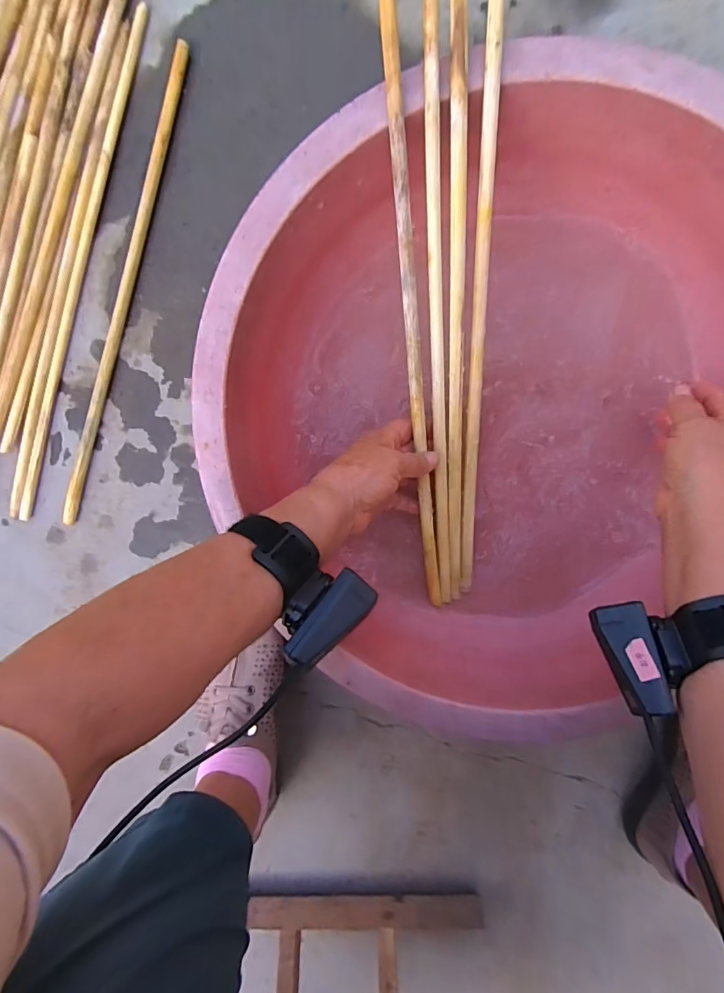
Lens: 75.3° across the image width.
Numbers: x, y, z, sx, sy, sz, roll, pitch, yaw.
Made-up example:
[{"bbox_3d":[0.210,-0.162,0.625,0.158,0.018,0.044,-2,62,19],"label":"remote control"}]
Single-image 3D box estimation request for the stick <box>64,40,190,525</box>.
[{"bbox_3d":[-0.247,-0.196,0.477,0.015,0.012,0.473,20,99,3],"label":"stick"}]

